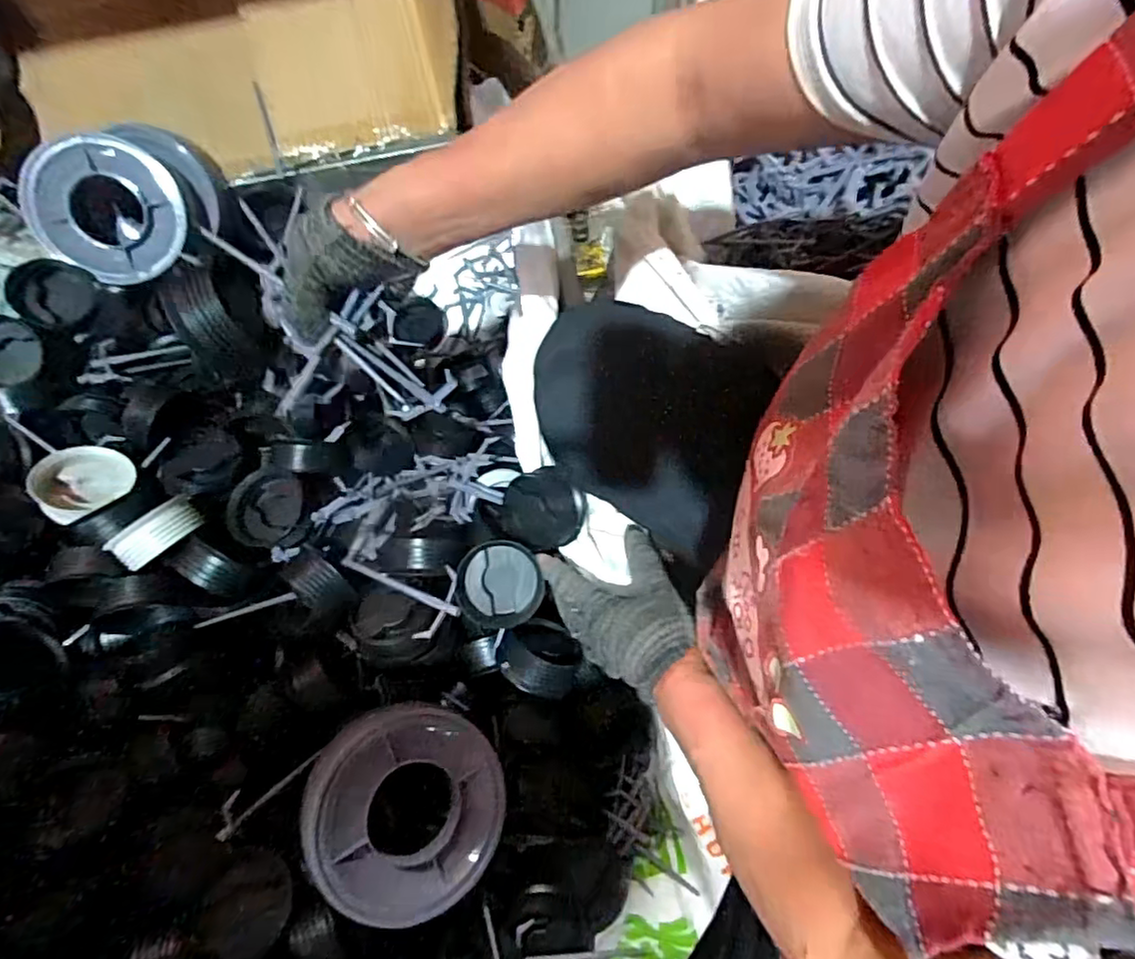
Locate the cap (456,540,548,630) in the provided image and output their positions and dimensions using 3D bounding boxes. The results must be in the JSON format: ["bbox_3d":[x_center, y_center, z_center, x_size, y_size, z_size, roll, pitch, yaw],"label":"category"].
[{"bbox_3d":[-0.059,0.092,0.516,0.073,0.034,0.069,-1,70,2],"label":"cap"}]

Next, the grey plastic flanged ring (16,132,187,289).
[{"bbox_3d":[-0.503,-0.297,0.644,0.151,0.140,0.039,-48,38,-12],"label":"grey plastic flanged ring"}]

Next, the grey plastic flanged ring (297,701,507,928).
[{"bbox_3d":[-0.131,0.262,0.474,0.152,0.044,0.152,9,61,-17],"label":"grey plastic flanged ring"}]

